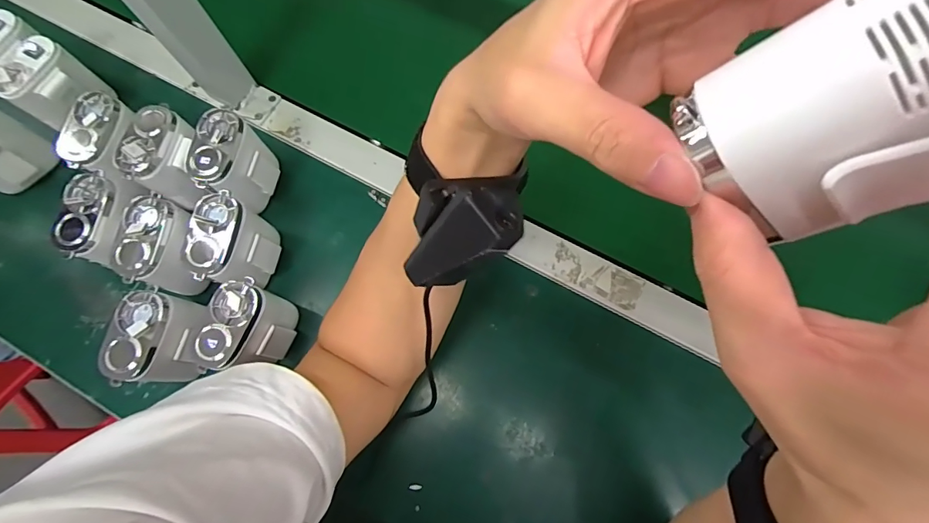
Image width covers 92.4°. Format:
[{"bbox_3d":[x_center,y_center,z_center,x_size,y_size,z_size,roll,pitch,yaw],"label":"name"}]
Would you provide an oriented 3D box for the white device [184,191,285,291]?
[{"bbox_3d":[-0.199,-0.014,0.386,0.048,0.079,0.073,13,75,5],"label":"white device"}]

